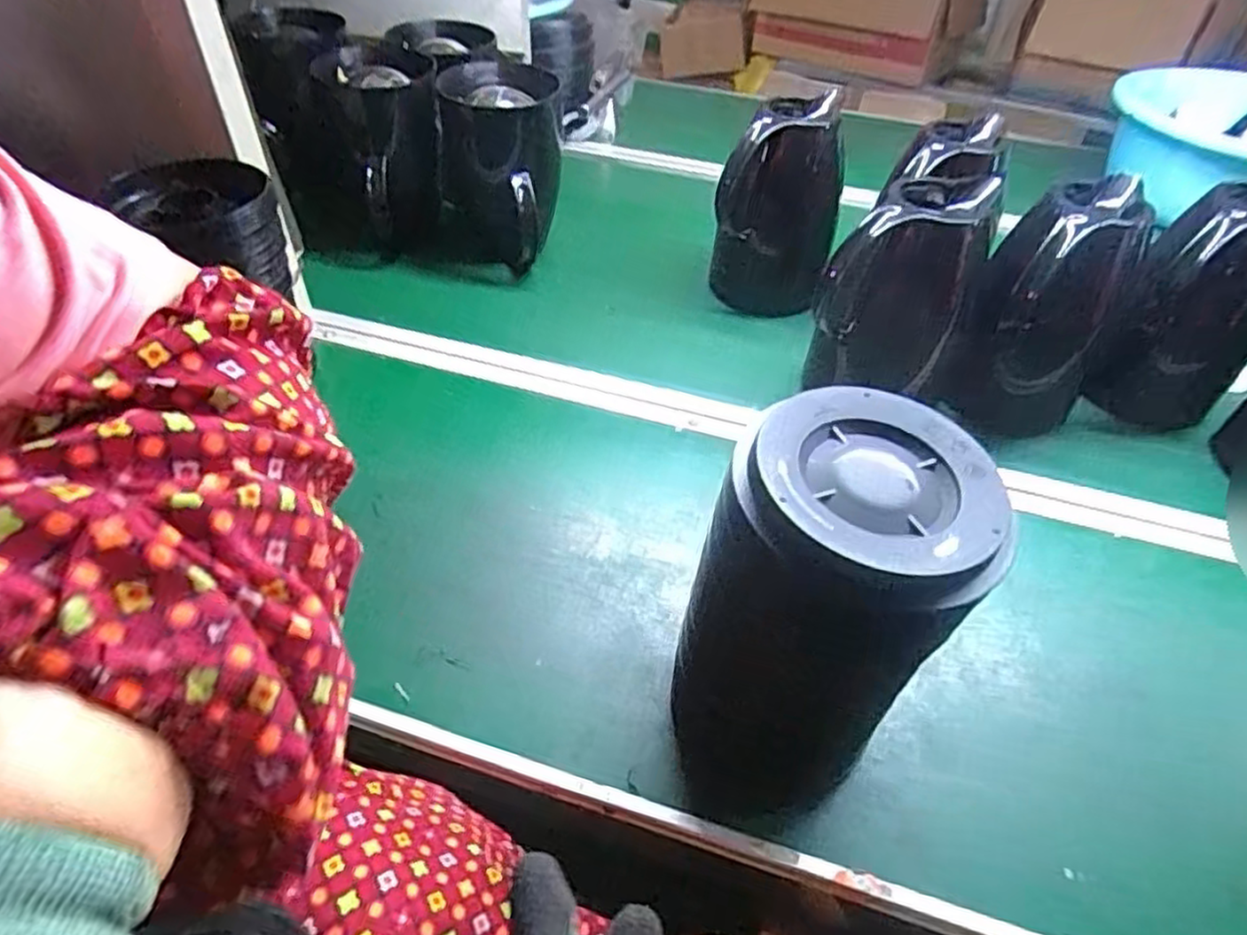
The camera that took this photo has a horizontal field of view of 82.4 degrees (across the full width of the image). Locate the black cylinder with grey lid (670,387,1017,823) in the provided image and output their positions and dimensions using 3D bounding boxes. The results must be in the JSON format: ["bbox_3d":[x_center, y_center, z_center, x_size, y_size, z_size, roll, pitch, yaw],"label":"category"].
[{"bbox_3d":[0.103,0.082,0.390,0.114,0.221,0.122,20,47,16],"label":"black cylinder with grey lid"}]

